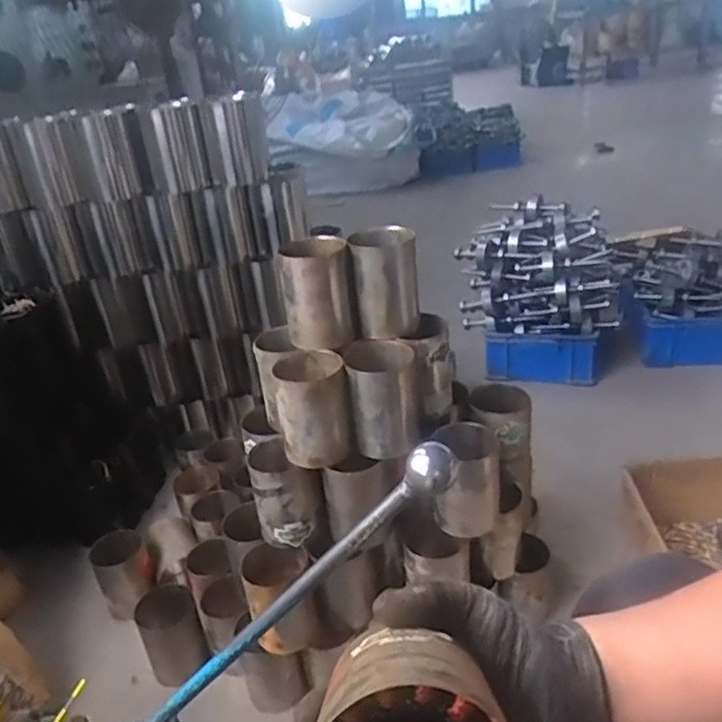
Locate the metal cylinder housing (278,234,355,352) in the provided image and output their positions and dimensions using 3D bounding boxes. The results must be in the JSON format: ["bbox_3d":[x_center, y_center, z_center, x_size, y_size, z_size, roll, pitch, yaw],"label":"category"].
[{"bbox_3d":[-0.059,-0.095,0.875,0.095,0.130,0.082,-9,27,-5],"label":"metal cylinder housing"}]

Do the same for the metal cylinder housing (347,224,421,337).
[{"bbox_3d":[0.035,-0.106,0.860,0.084,0.129,0.080,-2,28,9],"label":"metal cylinder housing"}]

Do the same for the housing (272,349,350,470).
[{"bbox_3d":[-0.063,0.063,0.854,0.094,0.122,0.090,-9,27,-4],"label":"housing"}]

